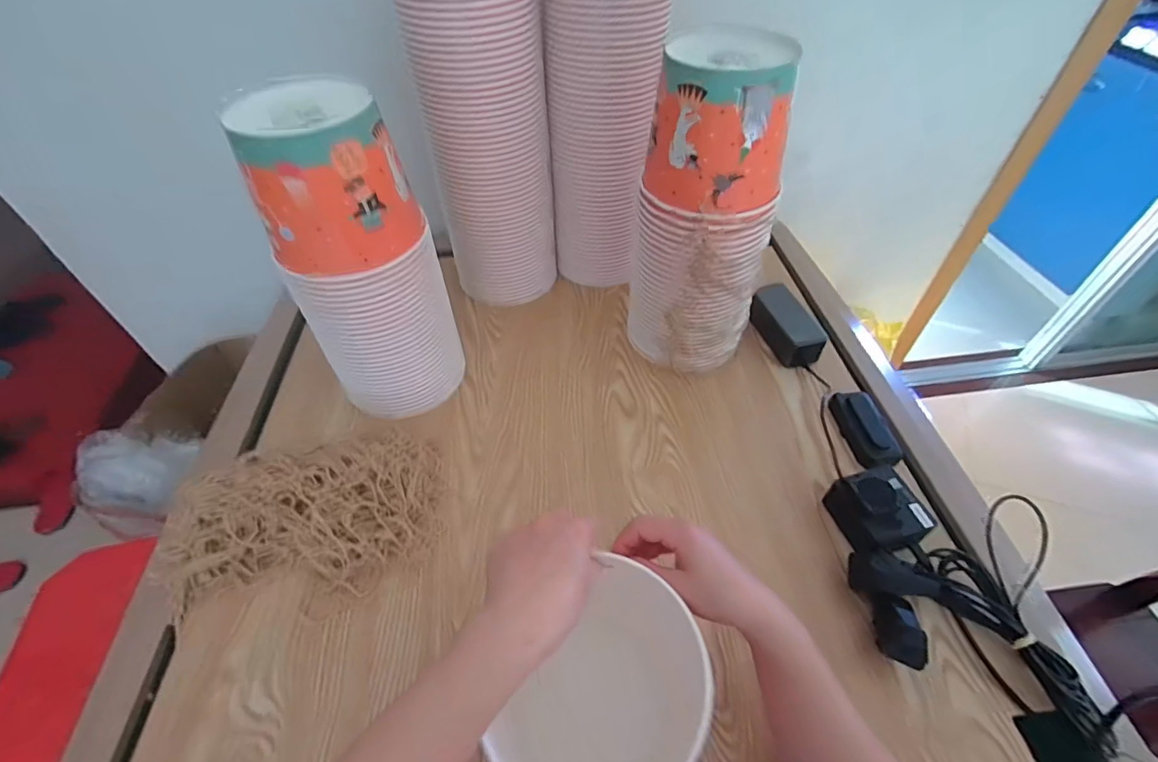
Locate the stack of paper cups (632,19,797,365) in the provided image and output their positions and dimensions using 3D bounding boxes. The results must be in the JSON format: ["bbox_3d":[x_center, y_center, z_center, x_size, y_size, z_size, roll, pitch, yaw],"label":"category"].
[{"bbox_3d":[0.145,-0.176,0.601,0.159,0.368,0.129,12,51,11],"label":"stack of paper cups"}]

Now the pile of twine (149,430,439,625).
[{"bbox_3d":[-0.287,0.146,0.539,0.277,0.056,0.194,-17,52,-13],"label":"pile of twine"}]

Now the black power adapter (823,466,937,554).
[{"bbox_3d":[0.316,0.137,0.529,0.074,0.061,0.076,-1,50,1],"label":"black power adapter"}]

